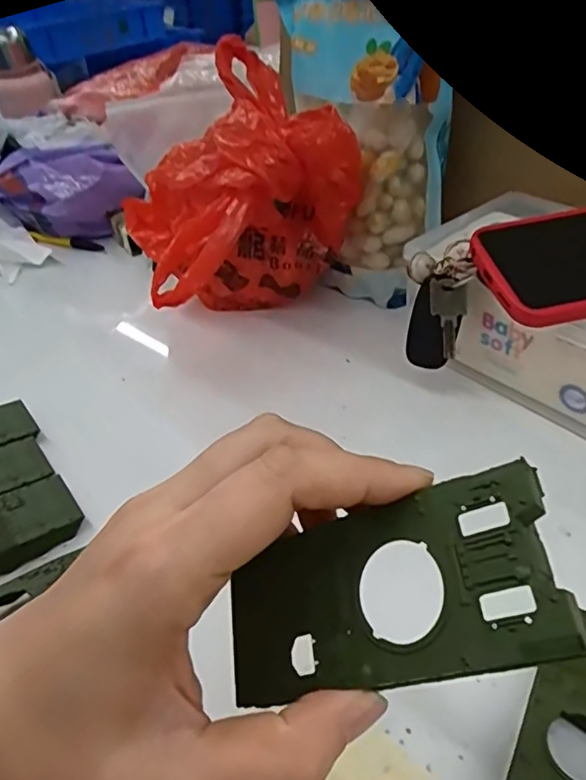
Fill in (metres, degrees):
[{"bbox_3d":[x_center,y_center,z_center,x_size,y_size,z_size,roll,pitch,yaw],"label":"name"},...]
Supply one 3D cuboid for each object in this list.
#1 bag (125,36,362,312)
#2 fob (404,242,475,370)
[{"bbox_3d":[-0.038,-0.134,0.448,0.165,0.177,0.139,-15,40,-12],"label":"bag"},{"bbox_3d":[0.095,-0.055,0.388,0.039,0.085,0.016,20,25,29],"label":"fob"}]

